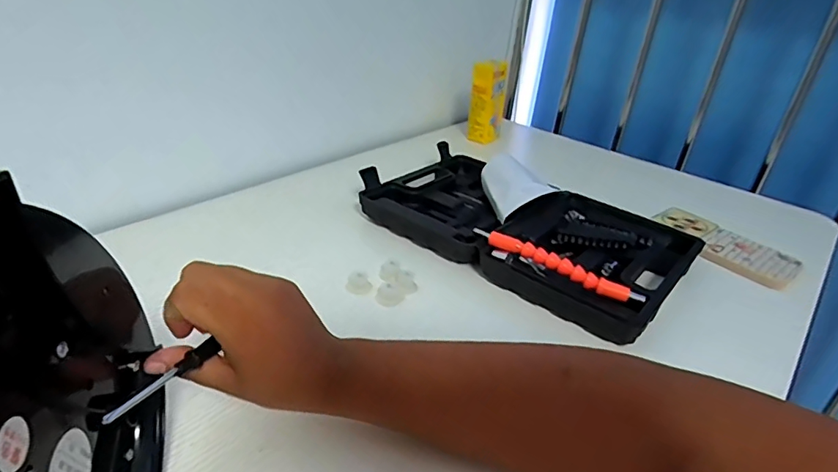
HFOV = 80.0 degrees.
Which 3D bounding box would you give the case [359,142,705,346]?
[{"bbox_3d":[0.113,-0.020,0.580,0.357,0.047,0.218,26,36,32],"label":"case"}]

